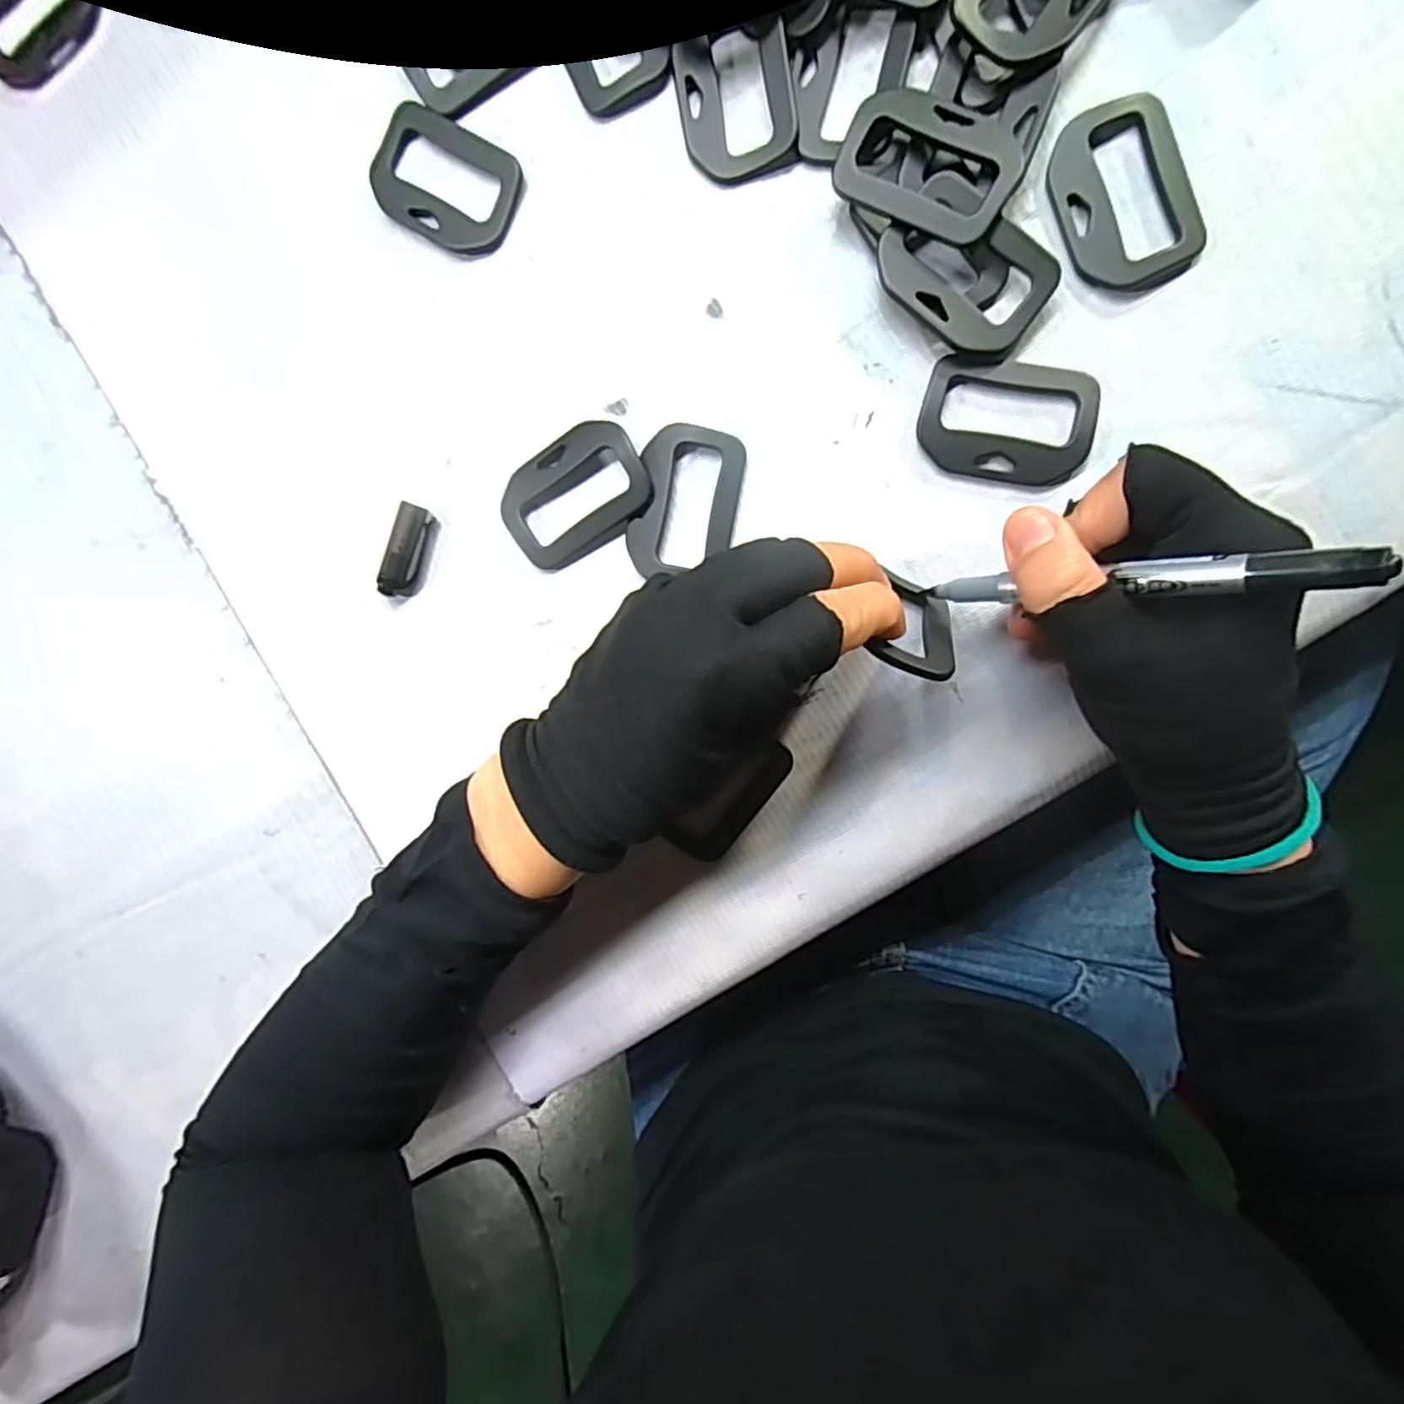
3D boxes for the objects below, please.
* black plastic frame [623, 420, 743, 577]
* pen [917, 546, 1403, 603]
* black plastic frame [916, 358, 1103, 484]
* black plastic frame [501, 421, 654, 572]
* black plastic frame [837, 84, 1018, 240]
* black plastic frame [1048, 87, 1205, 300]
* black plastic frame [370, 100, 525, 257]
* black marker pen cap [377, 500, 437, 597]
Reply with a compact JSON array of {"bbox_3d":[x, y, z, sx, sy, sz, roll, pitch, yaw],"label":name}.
[{"bbox_3d":[-0.007,-0.078,0.263,0.040,0.007,0.058,12,96,7],"label":"black plastic frame"},{"bbox_3d":[0.120,-0.035,0.199,0.124,0.007,0.010,5,97,51],"label":"pen"},{"bbox_3d":[0.112,-0.104,0.244,0.061,0.005,0.044,13,96,7],"label":"black plastic frame"},{"bbox_3d":[-0.052,-0.084,0.267,0.061,0.004,0.042,-30,95,16],"label":"black plastic frame"},{"bbox_3d":[0.079,-0.189,0.230,0.061,0.006,0.042,29,98,7],"label":"black plastic frame"},{"bbox_3d":[0.148,-0.177,0.232,0.042,0.005,0.062,-21,91,9],"label":"black plastic frame"},{"bbox_3d":[-0.104,-0.209,0.266,0.062,0.005,0.042,28,98,5],"label":"black plastic frame"},{"bbox_3d":[-0.124,-0.063,0.279,0.015,0.008,0.038,18,97,6],"label":"black marker pen cap"}]

